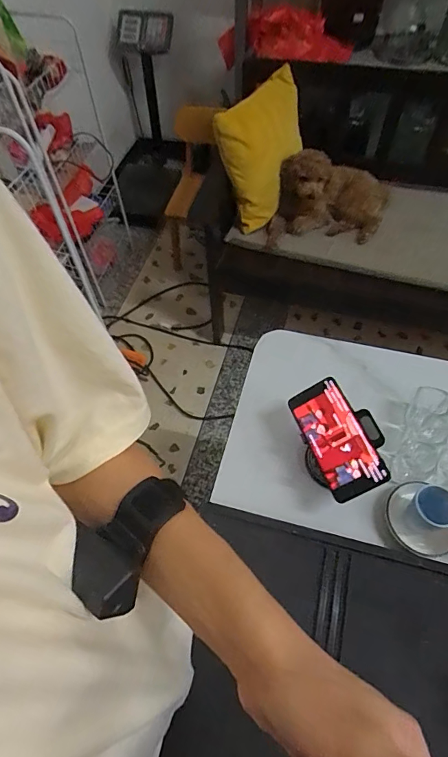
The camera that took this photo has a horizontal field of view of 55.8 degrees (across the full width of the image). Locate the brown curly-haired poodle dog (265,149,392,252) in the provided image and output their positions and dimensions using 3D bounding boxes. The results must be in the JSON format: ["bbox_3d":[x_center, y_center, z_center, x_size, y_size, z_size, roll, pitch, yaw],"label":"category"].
[{"bbox_3d":[0.304,-0.518,1.231,0.333,0.241,0.127,-7,58,-3],"label":"brown curly-haired poodle dog"}]

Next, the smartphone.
[{"bbox_3d":[0.153,0.081,0.583,0.079,0.011,0.163,-34,57,16],"label":"smartphone"}]

